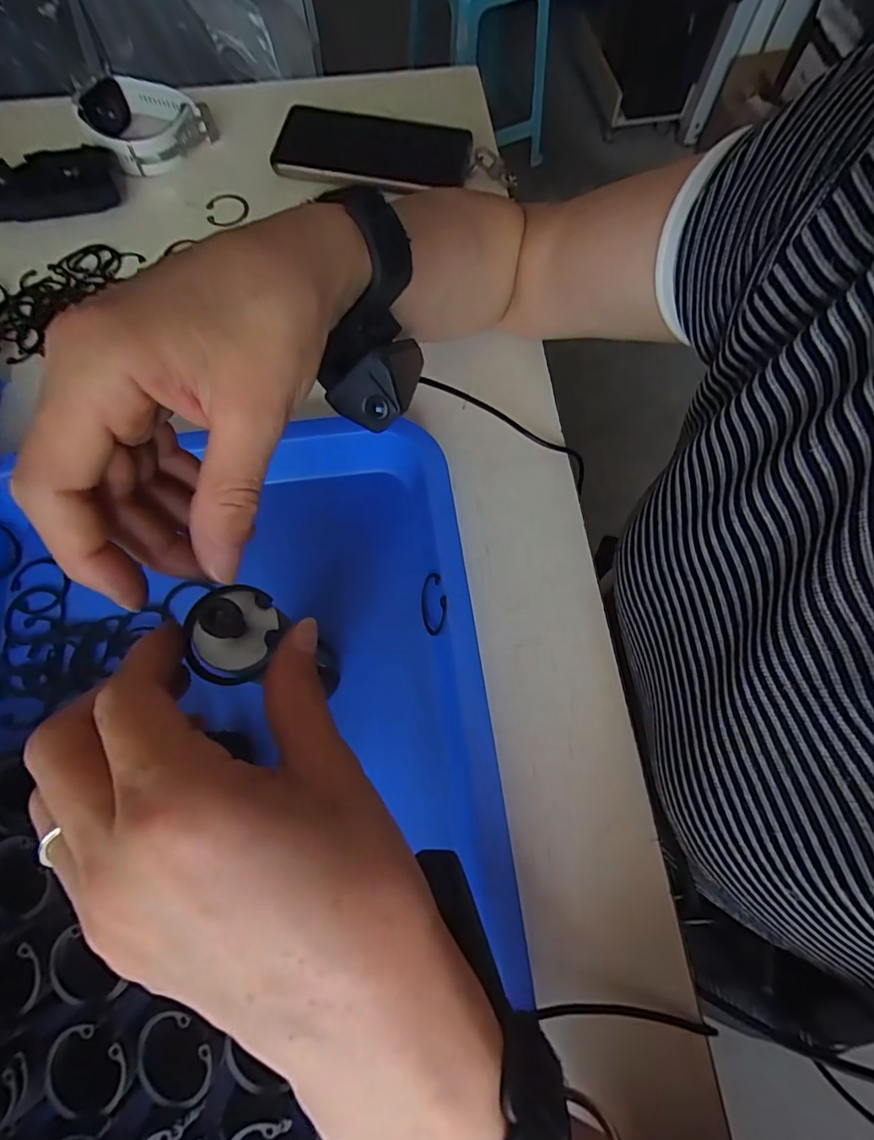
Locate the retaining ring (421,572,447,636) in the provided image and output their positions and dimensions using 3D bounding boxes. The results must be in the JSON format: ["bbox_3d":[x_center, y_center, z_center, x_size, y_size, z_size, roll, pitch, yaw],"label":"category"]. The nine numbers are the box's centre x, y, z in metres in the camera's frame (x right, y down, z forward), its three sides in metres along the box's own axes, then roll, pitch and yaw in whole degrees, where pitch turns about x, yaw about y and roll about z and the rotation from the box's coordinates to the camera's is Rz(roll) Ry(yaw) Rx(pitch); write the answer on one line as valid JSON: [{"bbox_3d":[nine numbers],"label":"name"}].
[{"bbox_3d":[-0.003,0.019,0.295,0.004,0.029,0.032,3,52,-32],"label":"retaining ring"}]

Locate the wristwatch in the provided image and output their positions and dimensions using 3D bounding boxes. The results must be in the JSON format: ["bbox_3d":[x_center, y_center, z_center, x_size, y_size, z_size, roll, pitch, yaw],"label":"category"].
[{"bbox_3d":[-0.253,-0.382,0.438,0.087,0.034,0.081,0,70,0],"label":"wristwatch"}]

